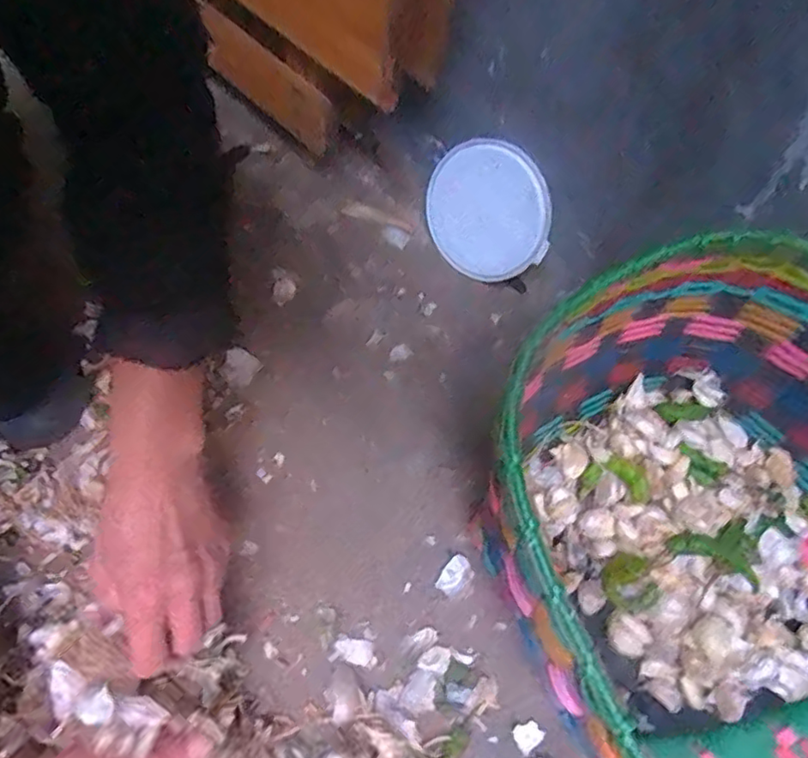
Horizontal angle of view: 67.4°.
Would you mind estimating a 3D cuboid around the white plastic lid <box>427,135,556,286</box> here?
[{"bbox_3d":[0.075,-0.154,0.567,0.006,0.130,0.122,-36,106,-43],"label":"white plastic lid"}]

